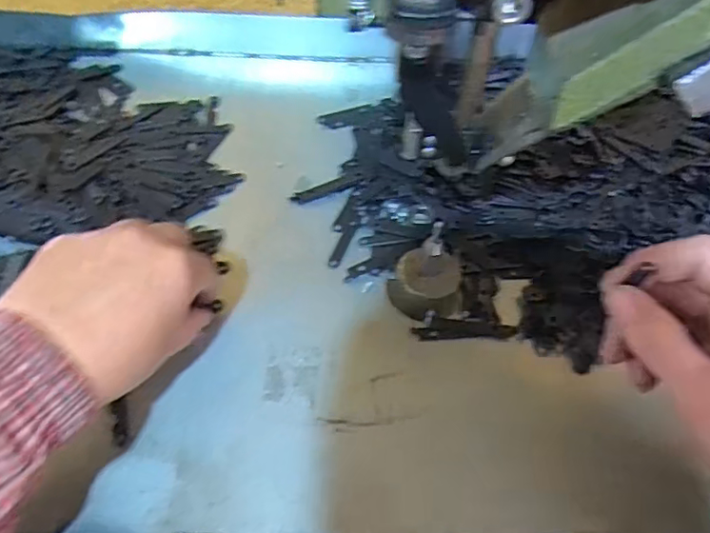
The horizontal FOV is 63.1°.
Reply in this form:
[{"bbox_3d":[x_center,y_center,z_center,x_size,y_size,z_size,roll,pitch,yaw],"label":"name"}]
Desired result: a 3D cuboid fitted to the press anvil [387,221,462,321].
[{"bbox_3d":[0.046,0.002,0.357,0.043,0.041,0.045,2,54,-2],"label":"press anvil"}]

